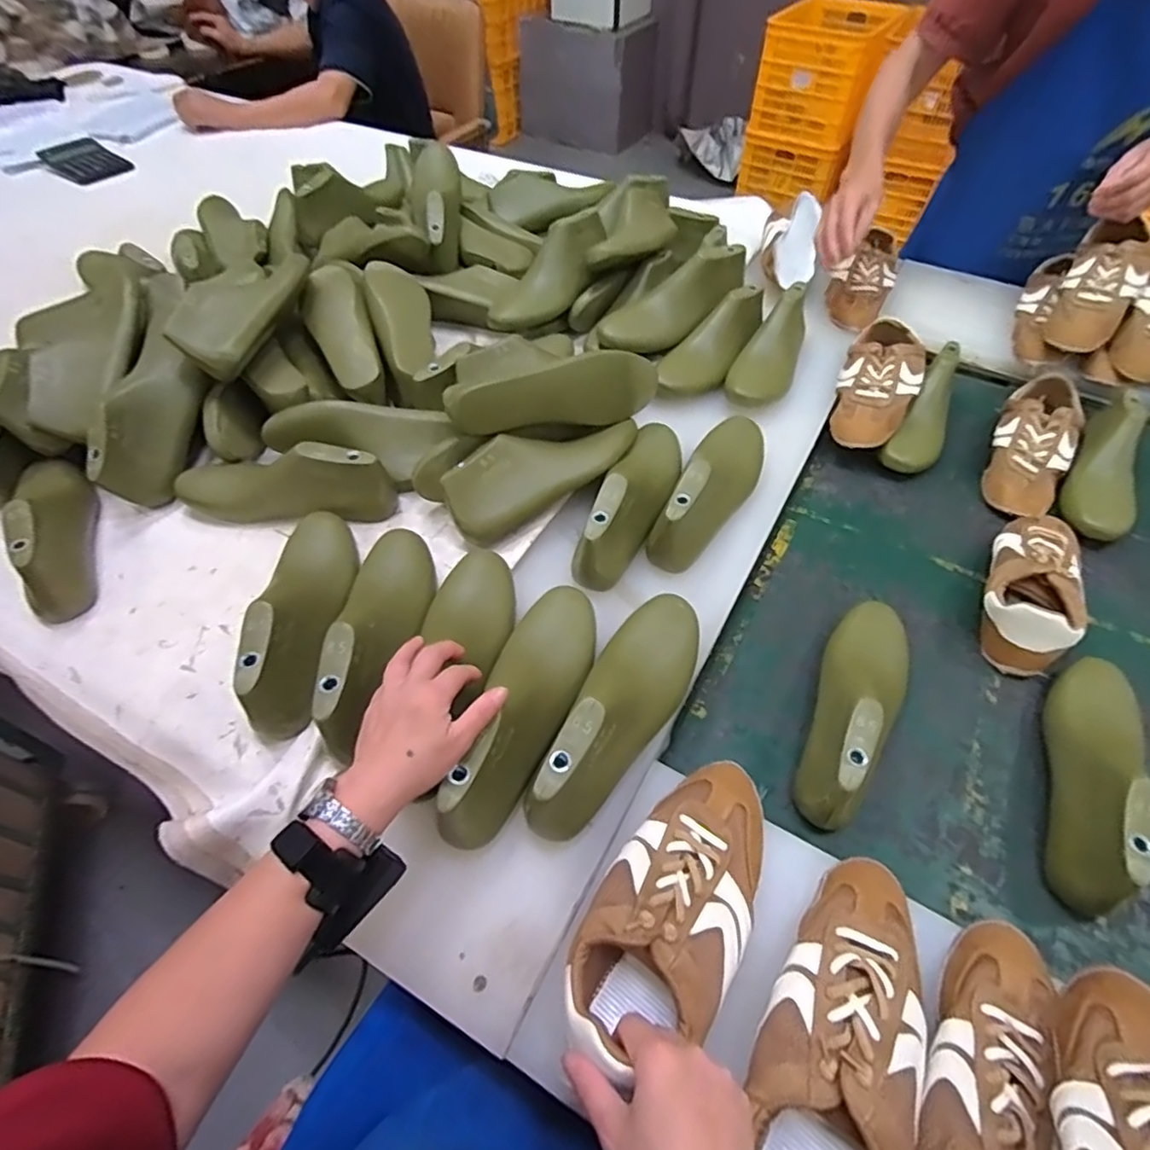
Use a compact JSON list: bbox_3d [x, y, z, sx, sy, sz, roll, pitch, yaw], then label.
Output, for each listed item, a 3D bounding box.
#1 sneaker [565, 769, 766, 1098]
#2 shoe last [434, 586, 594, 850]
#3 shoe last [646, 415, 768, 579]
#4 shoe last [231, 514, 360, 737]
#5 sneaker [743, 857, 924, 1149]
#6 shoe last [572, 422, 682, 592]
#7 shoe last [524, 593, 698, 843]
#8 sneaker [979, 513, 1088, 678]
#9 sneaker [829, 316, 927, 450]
[{"bbox_3d":[0.079,0.243,0.454,0.103,0.072,0.225,30,53,22],"label":"sneaker"},{"bbox_3d":[-0.042,0.110,0.546,0.076,0.086,0.254,15,48,12],"label":"shoe last"},{"bbox_3d":[0.163,-0.113,0.703,0.081,0.085,0.244,20,55,16],"label":"shoe last"},{"bbox_3d":[-0.263,0.022,0.598,0.074,0.086,0.252,-9,53,-6],"label":"shoe last"},{"bbox_3d":[0.177,0.295,0.399,0.097,0.083,0.234,23,56,18],"label":"sneaker"},{"bbox_3d":[0.068,-0.100,0.688,0.065,0.084,0.253,20,55,16],"label":"shoe last"},{"bbox_3d":[0.045,0.108,0.529,0.077,0.082,0.243,20,55,16],"label":"shoe last"},{"bbox_3d":[0.516,0.006,0.687,0.089,0.071,0.217,25,57,19],"label":"sneaker"},{"bbox_3d":[0.429,-0.273,0.866,0.102,0.066,0.222,23,56,18],"label":"sneaker"}]

